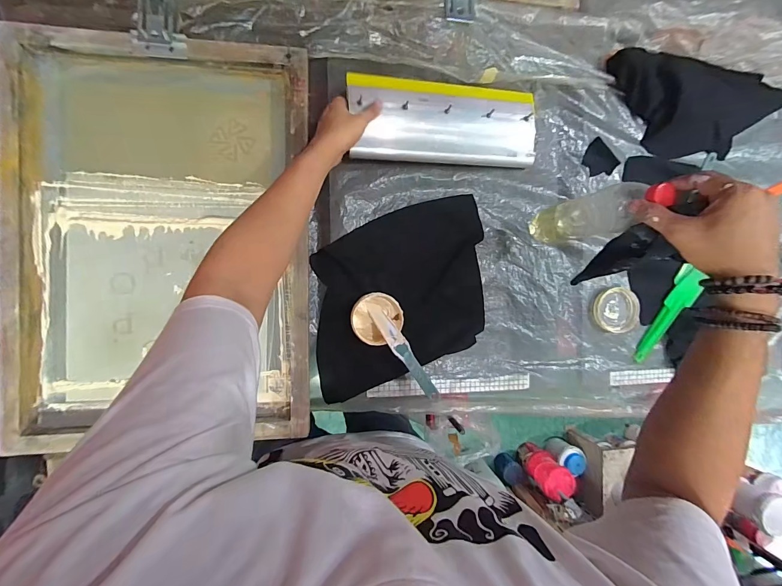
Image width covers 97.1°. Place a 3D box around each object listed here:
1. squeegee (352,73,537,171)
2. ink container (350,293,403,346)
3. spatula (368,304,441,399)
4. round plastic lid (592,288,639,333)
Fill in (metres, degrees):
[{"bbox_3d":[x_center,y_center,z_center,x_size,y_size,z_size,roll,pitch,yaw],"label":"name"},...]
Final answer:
[{"bbox_3d":[0.098,-0.301,0.620,0.315,0.053,0.130,0,92,-12],"label":"squeegee"},{"bbox_3d":[-0.028,0.042,0.619,0.082,0.063,0.086,0,92,-8],"label":"ink container"},{"bbox_3d":[0.019,0.096,0.582,0.026,0.008,0.188,-34,74,-6],"label":"spatula"},{"bbox_3d":[0.461,0.036,0.707,0.091,0.013,0.091,0,92,-8],"label":"round plastic lid"}]

